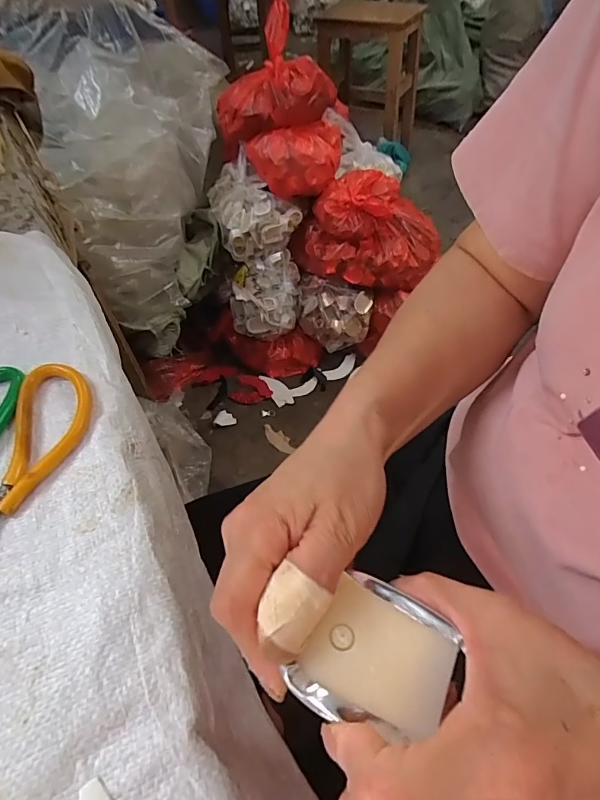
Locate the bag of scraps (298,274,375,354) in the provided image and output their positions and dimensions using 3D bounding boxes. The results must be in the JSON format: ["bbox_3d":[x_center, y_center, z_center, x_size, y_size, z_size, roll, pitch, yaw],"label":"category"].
[{"bbox_3d":[0.082,-0.218,1.135,0.190,0.126,0.113,16,57,14],"label":"bag of scraps"}]

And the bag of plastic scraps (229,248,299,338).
[{"bbox_3d":[-0.087,-0.269,1.110,0.176,0.136,0.162,-6,54,-1],"label":"bag of plastic scraps"}]

